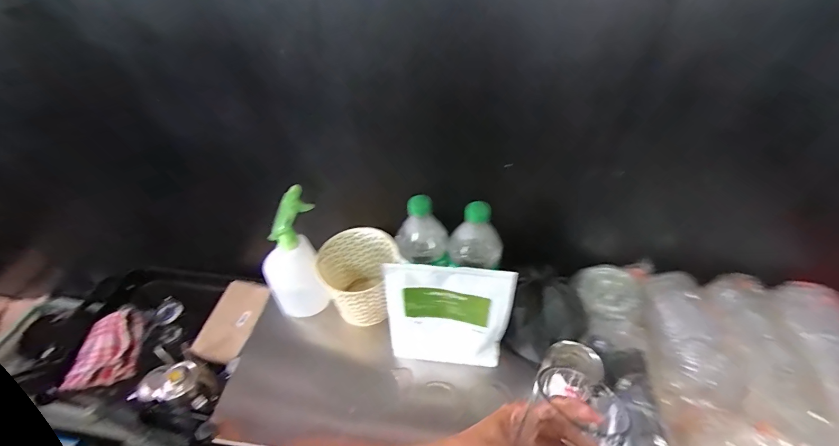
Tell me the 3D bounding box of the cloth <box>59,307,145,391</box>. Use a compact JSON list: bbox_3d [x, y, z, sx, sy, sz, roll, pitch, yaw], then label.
[{"bbox_3d":[-0.641,0.257,0.780,0.132,0.062,0.140,-5,47,0],"label":"cloth"}]

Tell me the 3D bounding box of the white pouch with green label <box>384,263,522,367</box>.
[{"bbox_3d":[0.043,0.150,0.590,0.182,0.235,0.033,2,47,6],"label":"white pouch with green label"}]

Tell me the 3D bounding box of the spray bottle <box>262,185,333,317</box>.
[{"bbox_3d":[-0.214,0.057,0.674,0.080,0.247,0.135,22,52,23],"label":"spray bottle"}]

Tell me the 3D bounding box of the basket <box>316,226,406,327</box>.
[{"bbox_3d":[-0.101,0.106,0.713,0.130,0.145,0.134,-2,47,2],"label":"basket"}]

